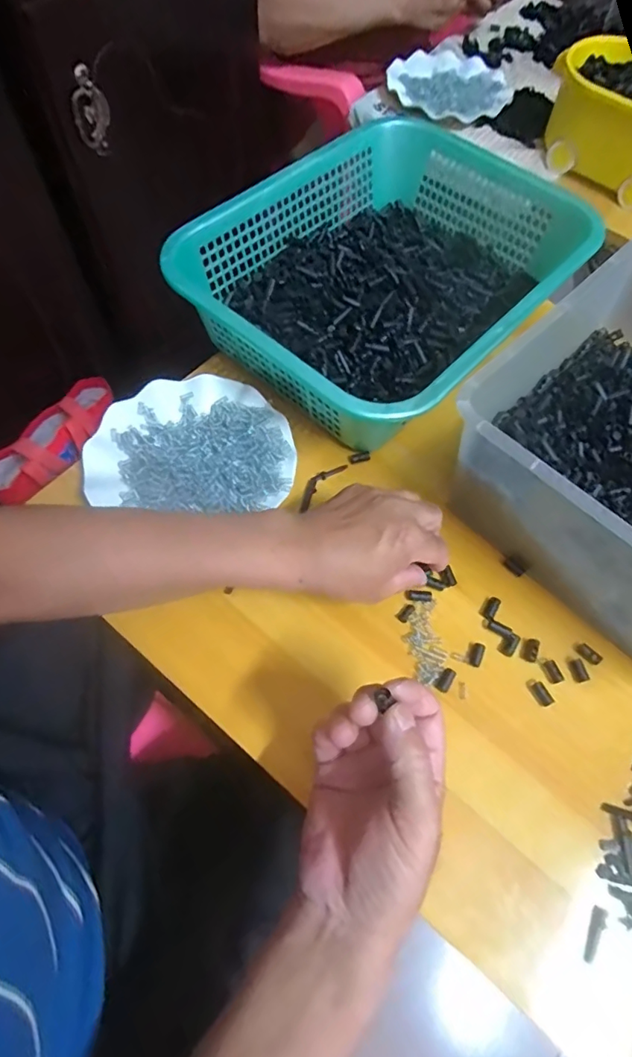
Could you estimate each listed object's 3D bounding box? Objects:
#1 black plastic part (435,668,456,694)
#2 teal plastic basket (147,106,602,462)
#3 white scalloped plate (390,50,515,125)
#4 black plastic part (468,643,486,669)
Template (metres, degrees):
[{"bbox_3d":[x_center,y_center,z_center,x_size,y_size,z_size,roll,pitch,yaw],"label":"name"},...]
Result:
[{"bbox_3d":[0.103,0.119,0.401,0.011,0.006,0.021,39,68,14],"label":"black plastic part"},{"bbox_3d":[0.076,-0.266,0.528,0.288,0.086,0.369,40,68,15],"label":"teal plastic basket"},{"bbox_3d":[0.200,-0.680,0.792,0.179,0.025,0.179,1,64,-3],"label":"white scalloped plate"},{"bbox_3d":[0.130,0.101,0.412,0.010,0.004,0.020,24,65,8],"label":"black plastic part"}]

